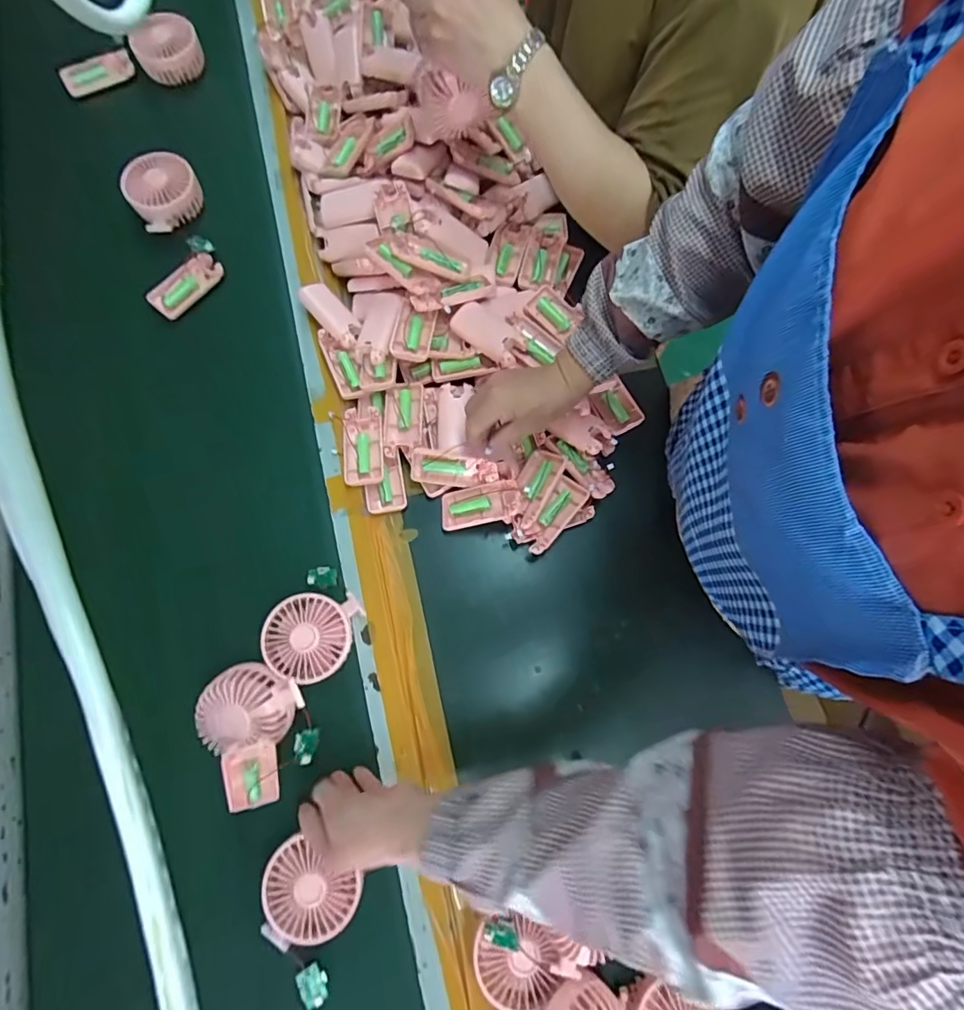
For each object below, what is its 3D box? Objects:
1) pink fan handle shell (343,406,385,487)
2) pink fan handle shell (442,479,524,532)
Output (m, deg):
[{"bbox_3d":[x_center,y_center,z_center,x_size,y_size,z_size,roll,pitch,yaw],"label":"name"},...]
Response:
[{"bbox_3d":[-0.138,-0.069,0.596,0.044,0.012,0.094,-6,78,-3],"label":"pink fan handle shell"},{"bbox_3d":[-0.004,0.000,0.587,0.097,0.015,0.045,-14,77,19],"label":"pink fan handle shell"}]

